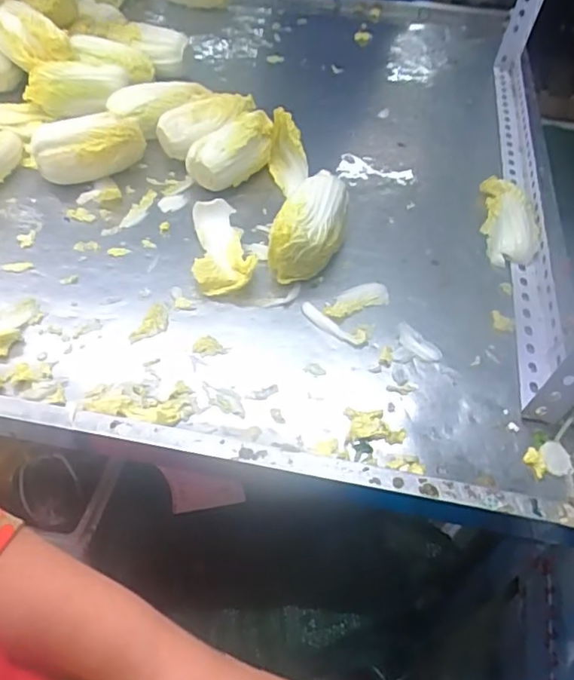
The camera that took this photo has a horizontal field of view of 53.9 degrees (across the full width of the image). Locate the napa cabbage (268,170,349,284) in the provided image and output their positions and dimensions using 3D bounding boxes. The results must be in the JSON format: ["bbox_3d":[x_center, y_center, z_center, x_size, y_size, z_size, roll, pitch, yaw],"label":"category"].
[{"bbox_3d":[0.028,-0.130,0.646,0.072,0.069,0.136,15,50,10],"label":"napa cabbage"}]

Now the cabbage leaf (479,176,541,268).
[{"bbox_3d":[0.273,-0.145,0.693,0.060,0.025,0.147,8,50,5],"label":"cabbage leaf"}]

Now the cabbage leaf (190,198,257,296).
[{"bbox_3d":[-0.079,-0.112,0.658,0.062,0.025,0.146,-7,50,-8],"label":"cabbage leaf"}]

